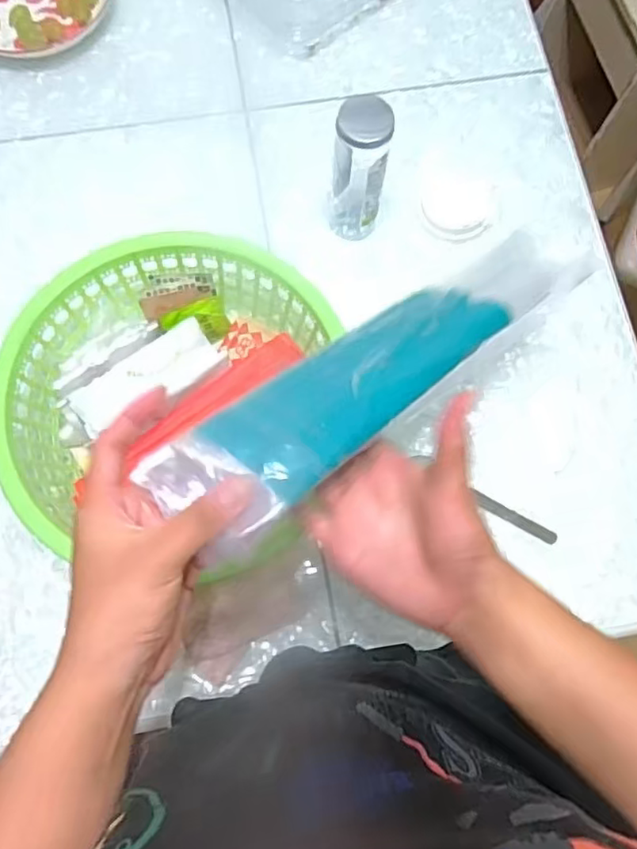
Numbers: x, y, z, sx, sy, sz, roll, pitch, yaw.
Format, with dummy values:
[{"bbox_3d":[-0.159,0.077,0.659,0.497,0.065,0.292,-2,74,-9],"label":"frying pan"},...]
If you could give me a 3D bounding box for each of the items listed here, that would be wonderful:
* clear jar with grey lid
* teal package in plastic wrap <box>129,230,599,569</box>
[{"bbox_3d":[0.044,-0.264,0.649,0.055,0.160,0.061,12,76,1],"label":"clear jar with grey lid"},{"bbox_3d":[0.051,-0.042,0.412,0.352,0.037,0.074,-34,79,-26],"label":"teal package in plastic wrap"}]

